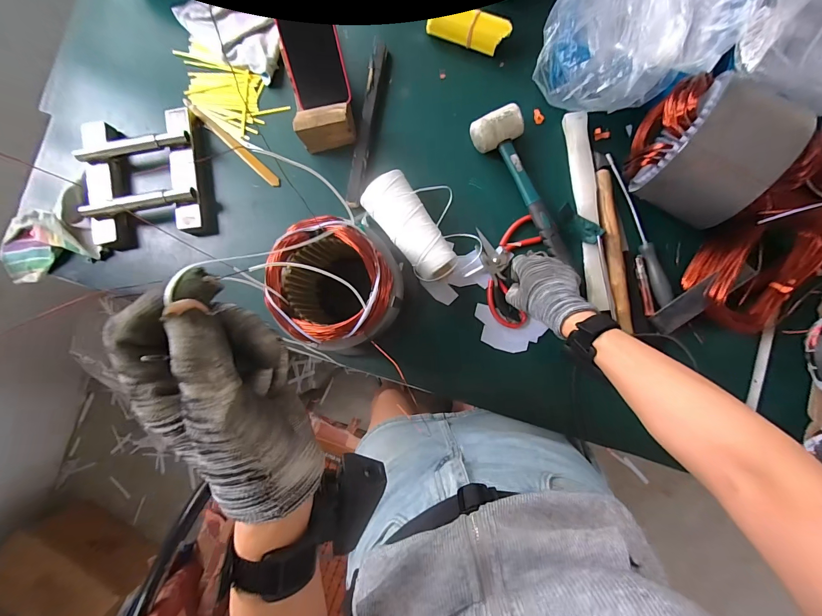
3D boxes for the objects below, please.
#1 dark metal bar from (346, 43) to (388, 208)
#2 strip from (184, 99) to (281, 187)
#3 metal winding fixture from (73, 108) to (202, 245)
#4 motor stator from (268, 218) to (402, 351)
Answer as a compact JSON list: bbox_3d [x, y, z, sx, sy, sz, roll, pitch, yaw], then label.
[{"bbox_3d":[-0.070,-0.290,0.577,0.024,0.017,0.265,9,87,4],"label":"dark metal bar"},{"bbox_3d":[-0.296,-0.272,0.591,0.210,0.009,0.018,42,90,5],"label":"strip"},{"bbox_3d":[-0.435,-0.214,0.576,0.191,0.035,0.198,-7,86,3],"label":"metal winding fixture"},{"bbox_3d":[-0.093,-0.023,0.469,0.146,0.170,0.139,34,89,5],"label":"motor stator"}]

